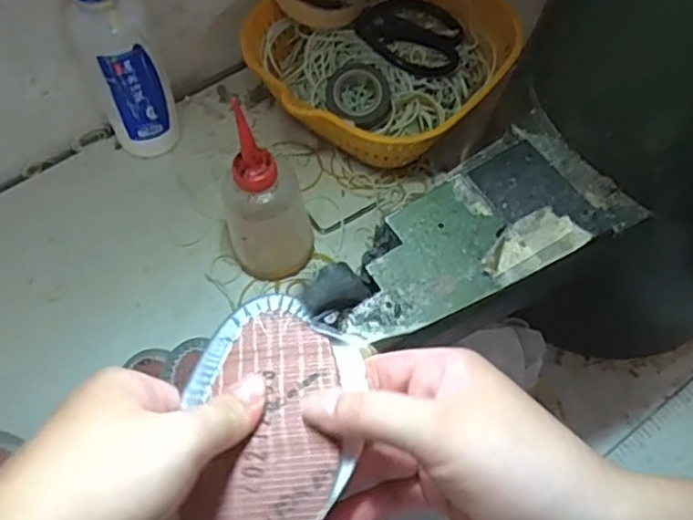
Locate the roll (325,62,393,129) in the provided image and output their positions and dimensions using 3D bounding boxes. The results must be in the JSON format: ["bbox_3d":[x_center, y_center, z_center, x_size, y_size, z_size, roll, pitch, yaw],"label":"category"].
[{"bbox_3d":[0.011,-0.139,0.551,0.055,0.014,0.055,0,92,-11],"label":"roll"}]

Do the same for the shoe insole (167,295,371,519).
[{"bbox_3d":[-0.035,0.129,0.283,0.073,0.029,0.222,2,79,0],"label":"shoe insole"}]

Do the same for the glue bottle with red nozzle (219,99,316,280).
[{"bbox_3d":[-0.058,-0.043,0.475,0.065,0.148,0.054,-8,64,-5],"label":"glue bottle with red nozzle"}]

